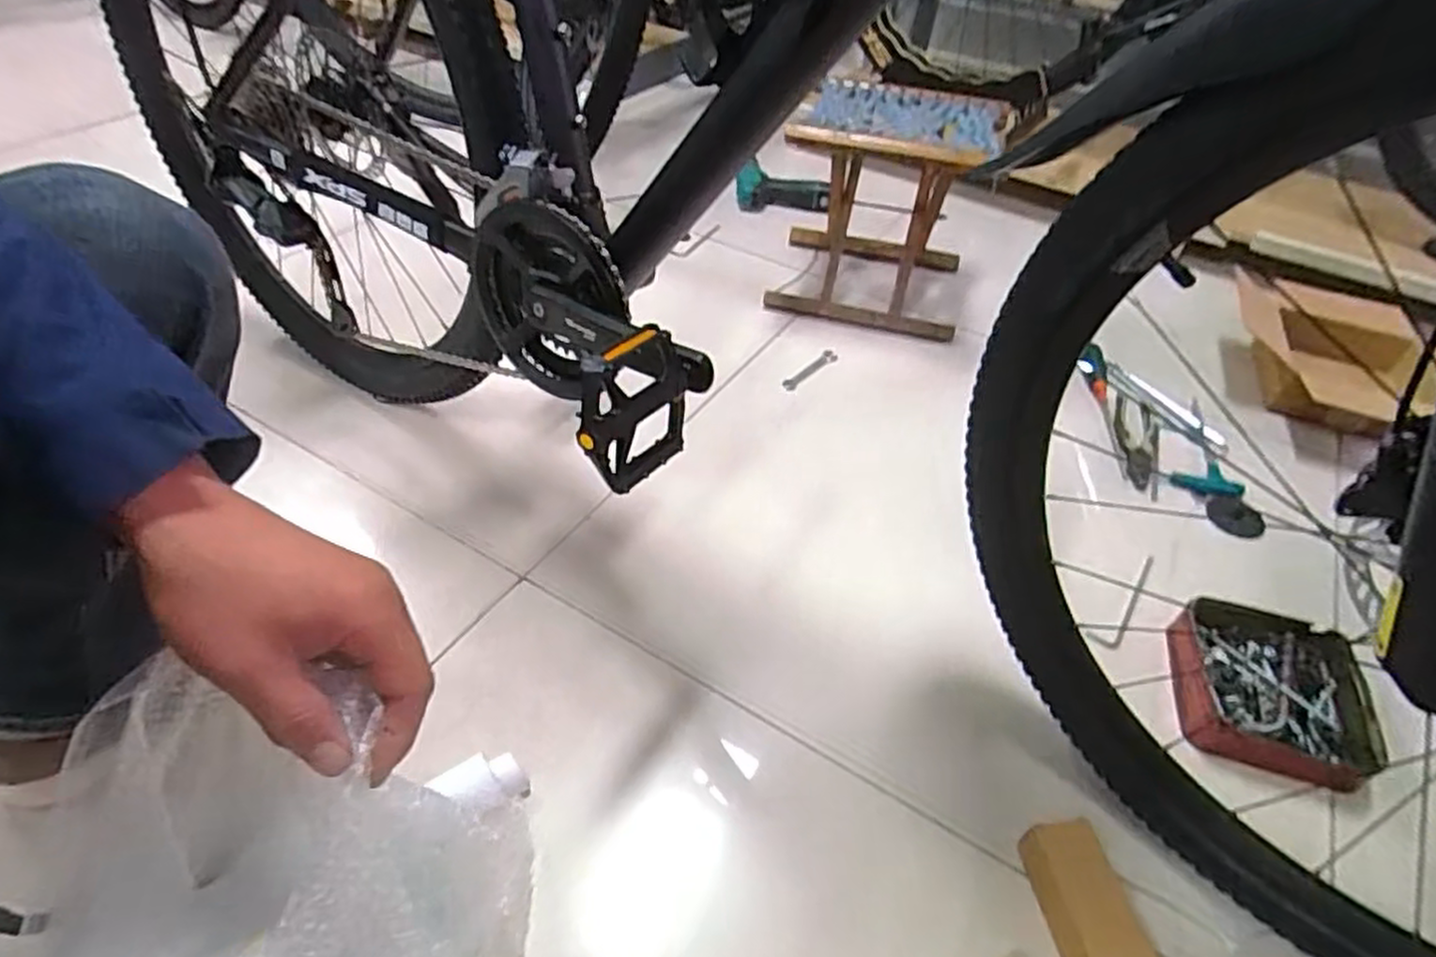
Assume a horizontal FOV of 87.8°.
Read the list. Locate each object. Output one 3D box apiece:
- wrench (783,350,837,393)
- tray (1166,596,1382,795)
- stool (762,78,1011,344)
[{"bbox_3d":[0.139,-0.160,1.122,0.026,0.008,0.116,34,54,28],"label":"wrench"},{"bbox_3d":[0.544,0.208,0.744,0.175,0.041,0.171,14,46,10],"label":"tray"},{"bbox_3d":[0.256,-0.434,1.188,0.296,0.286,0.265,11,45,7],"label":"stool"}]

